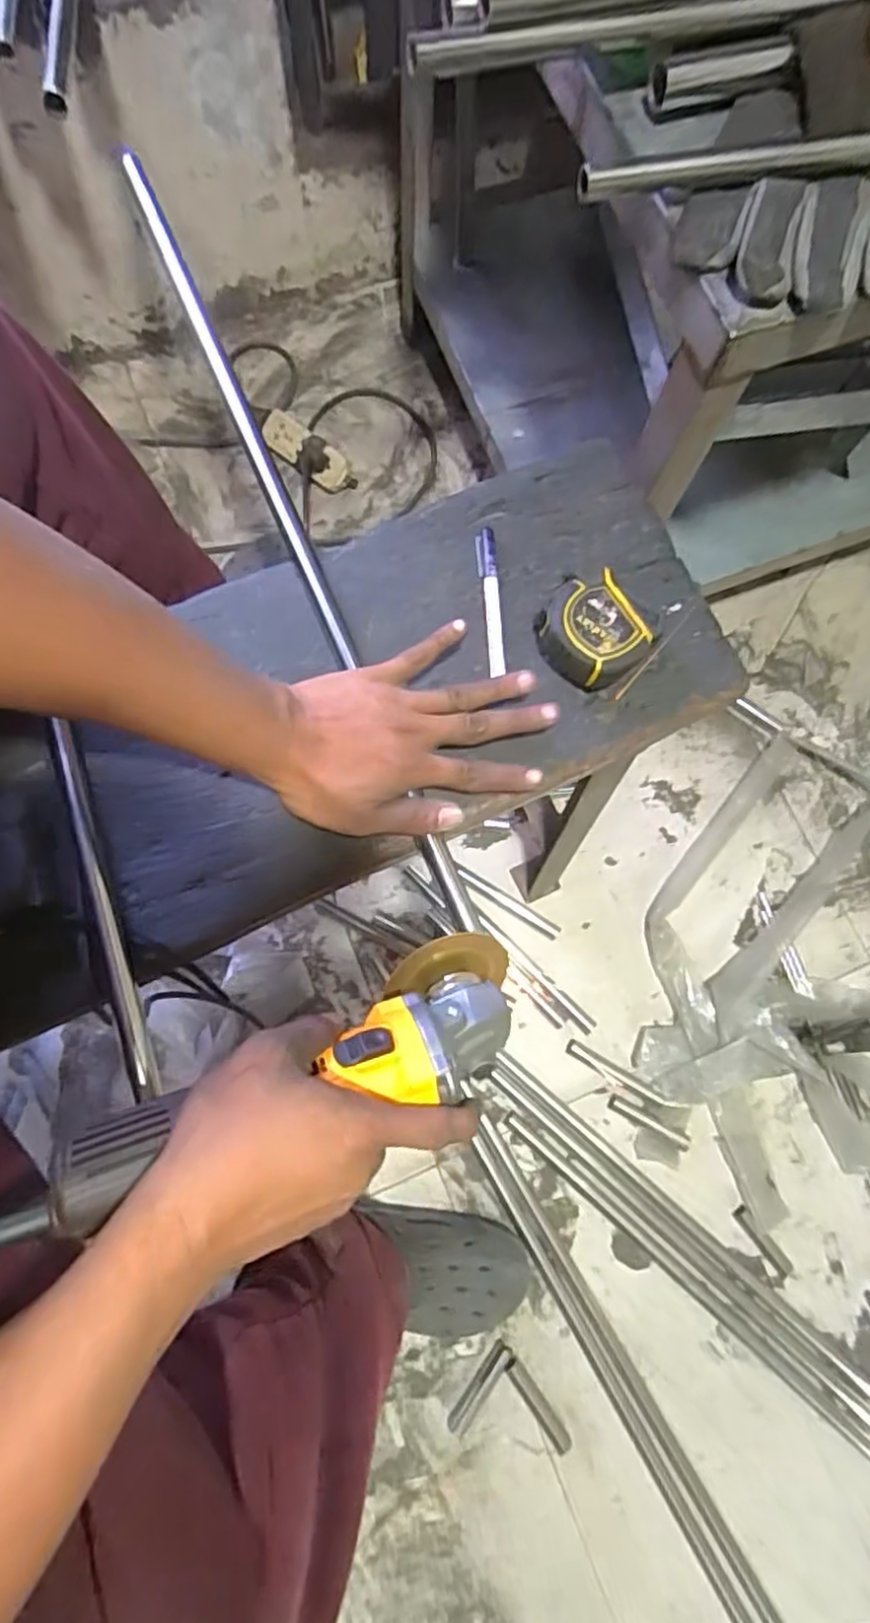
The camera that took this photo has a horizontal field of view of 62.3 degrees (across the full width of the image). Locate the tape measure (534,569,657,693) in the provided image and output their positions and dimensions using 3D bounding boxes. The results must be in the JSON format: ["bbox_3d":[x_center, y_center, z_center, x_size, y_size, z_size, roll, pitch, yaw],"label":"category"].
[{"bbox_3d":[0.115,-0.134,0.538,0.068,0.050,0.082,-42,82,-10],"label":"tape measure"}]

